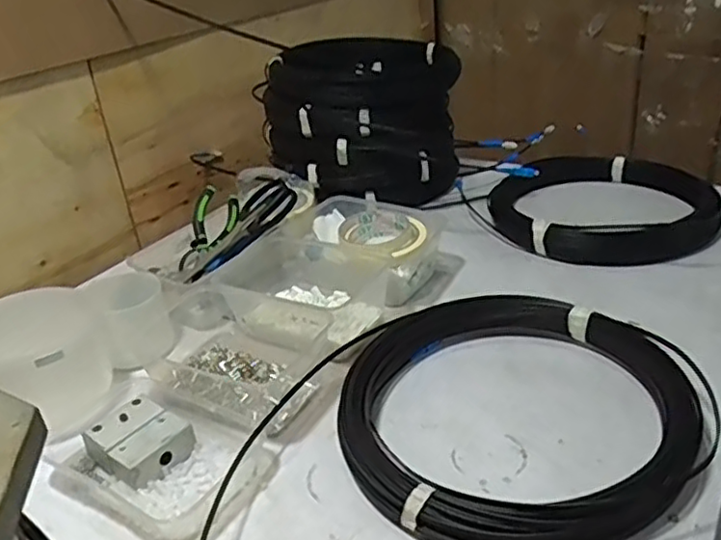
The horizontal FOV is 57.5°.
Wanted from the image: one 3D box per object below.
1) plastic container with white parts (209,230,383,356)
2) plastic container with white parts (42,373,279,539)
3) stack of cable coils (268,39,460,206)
[{"bbox_3d":[-0.070,0.024,0.721,0.186,0.058,0.134,17,36,37],"label":"plastic container with white parts"},{"bbox_3d":[-0.174,0.154,0.556,0.189,0.038,0.121,13,33,32],"label":"plastic container with white parts"},{"bbox_3d":[0.005,-0.233,1.002,0.275,0.177,0.268,-3,28,6],"label":"stack of cable coils"}]

